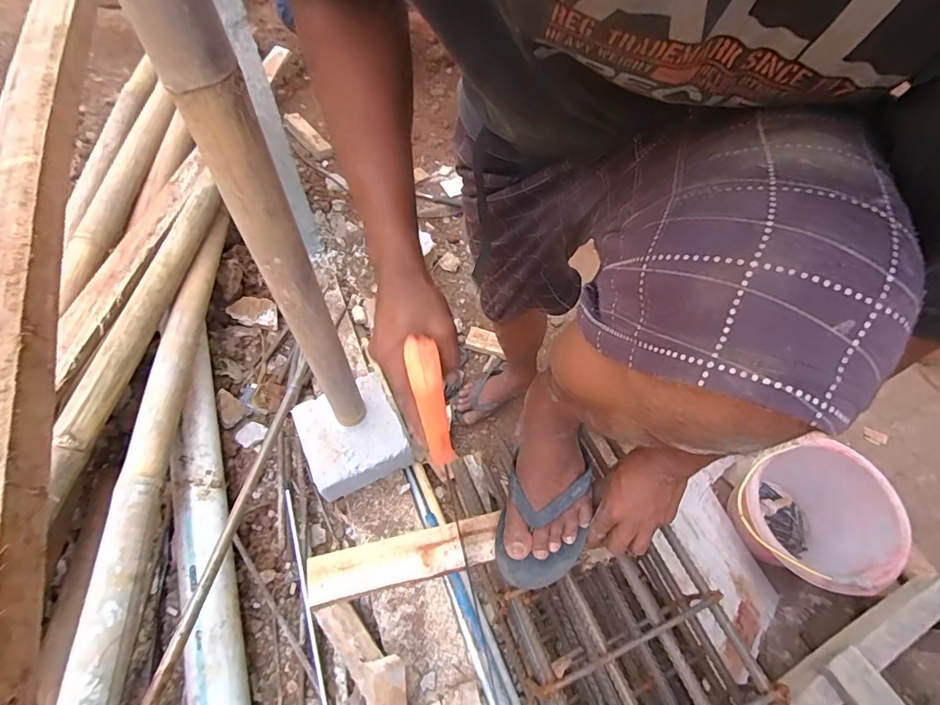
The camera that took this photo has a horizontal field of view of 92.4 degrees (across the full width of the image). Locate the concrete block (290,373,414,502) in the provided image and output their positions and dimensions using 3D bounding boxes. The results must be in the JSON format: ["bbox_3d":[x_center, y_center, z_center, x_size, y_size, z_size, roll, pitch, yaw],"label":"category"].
[{"bbox_3d":[-0.250,0.184,0.973,0.195,0.089,0.211,-22,61,-14],"label":"concrete block"}]

